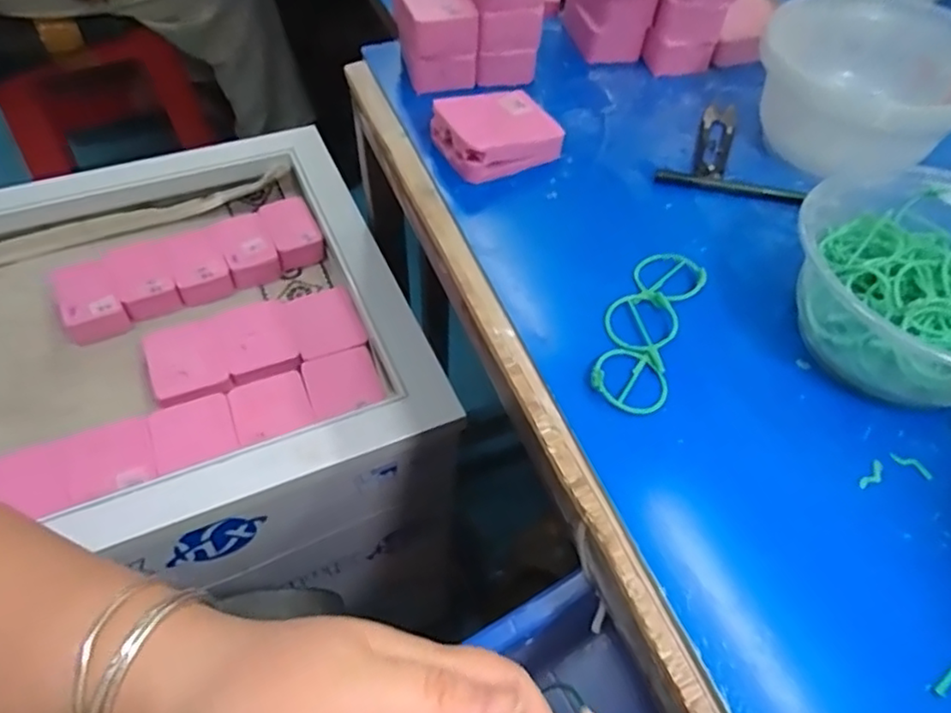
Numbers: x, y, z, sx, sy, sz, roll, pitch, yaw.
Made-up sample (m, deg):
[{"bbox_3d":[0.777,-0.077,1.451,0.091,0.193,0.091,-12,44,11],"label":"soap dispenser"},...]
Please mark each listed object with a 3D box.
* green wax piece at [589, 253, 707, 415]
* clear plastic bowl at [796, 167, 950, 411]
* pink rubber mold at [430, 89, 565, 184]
[{"bbox_3d":[0.089,-0.018,0.328,0.040,0.009,0.111,20,55,14],"label":"green wax piece"},{"bbox_3d":[0.224,-0.033,0.315,0.120,0.059,0.133,-31,59,-22],"label":"clear plastic bowl"},{"bbox_3d":[0.013,-0.144,0.414,0.070,0.033,0.056,-23,56,-17],"label":"pink rubber mold"}]

